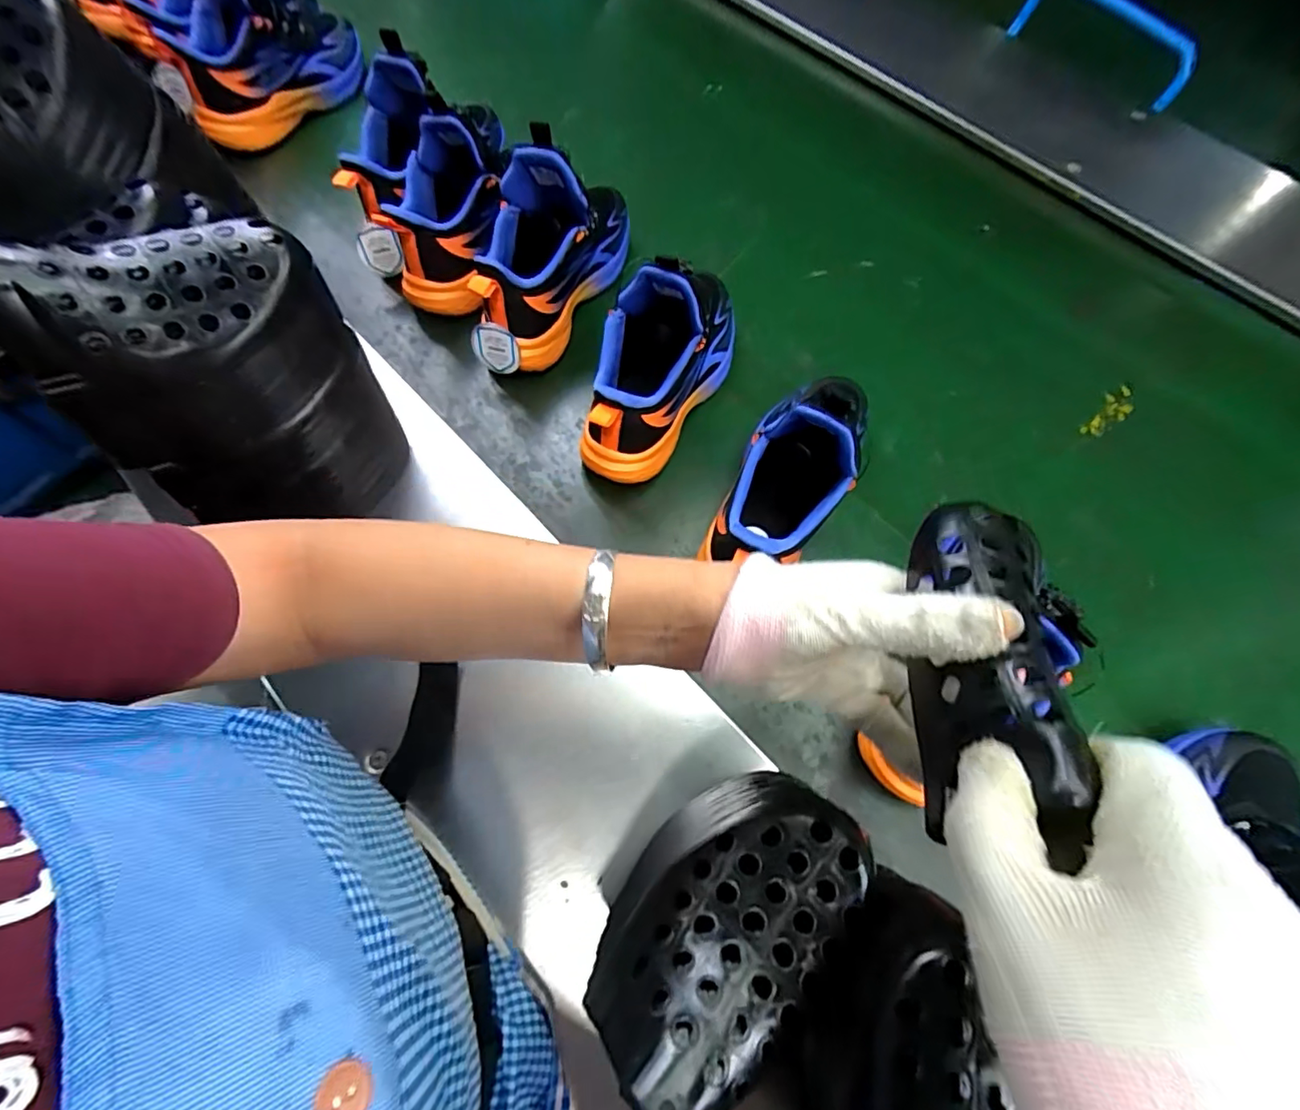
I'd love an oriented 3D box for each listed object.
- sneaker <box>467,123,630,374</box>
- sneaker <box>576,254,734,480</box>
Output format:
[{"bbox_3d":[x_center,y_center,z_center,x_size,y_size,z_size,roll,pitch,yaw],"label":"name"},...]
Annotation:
[{"bbox_3d":[-0.093,-0.297,0.536,0.085,0.150,0.235,18,68,6],"label":"sneaker"},{"bbox_3d":[0.015,-0.183,0.494,0.080,0.148,0.235,27,70,10],"label":"sneaker"}]

